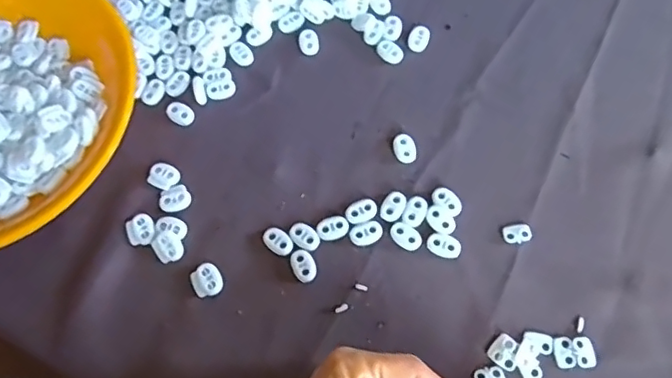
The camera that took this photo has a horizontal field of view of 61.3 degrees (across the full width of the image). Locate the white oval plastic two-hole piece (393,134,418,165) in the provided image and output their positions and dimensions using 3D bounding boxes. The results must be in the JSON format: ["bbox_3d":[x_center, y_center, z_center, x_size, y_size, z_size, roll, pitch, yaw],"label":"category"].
[{"bbox_3d":[0.051,-0.030,0.416,0.016,0.005,0.023,-9,67,-2],"label":"white oval plastic two-hole piece"}]

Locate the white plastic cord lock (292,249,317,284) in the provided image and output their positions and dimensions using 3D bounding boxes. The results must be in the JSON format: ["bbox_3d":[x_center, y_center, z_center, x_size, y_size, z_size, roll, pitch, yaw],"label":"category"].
[{"bbox_3d":[-0.022,0.053,0.390,0.015,0.004,0.023,-28,69,-9],"label":"white plastic cord lock"}]

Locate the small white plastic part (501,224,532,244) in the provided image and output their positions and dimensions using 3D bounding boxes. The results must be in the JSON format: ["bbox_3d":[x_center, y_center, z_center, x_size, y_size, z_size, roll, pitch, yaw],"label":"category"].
[{"bbox_3d":[0.125,0.031,0.389,0.019,0.004,0.013,-9,67,-1],"label":"small white plastic part"}]

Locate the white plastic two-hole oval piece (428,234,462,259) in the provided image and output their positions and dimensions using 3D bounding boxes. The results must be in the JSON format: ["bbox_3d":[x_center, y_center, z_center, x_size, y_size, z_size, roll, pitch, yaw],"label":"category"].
[{"bbox_3d":[0.075,0.039,0.390,0.023,0.004,0.016,14,68,8],"label":"white plastic two-hole oval piece"}]

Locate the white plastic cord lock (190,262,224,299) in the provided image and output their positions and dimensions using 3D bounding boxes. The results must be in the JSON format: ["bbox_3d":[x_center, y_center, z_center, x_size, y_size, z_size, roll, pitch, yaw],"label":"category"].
[{"bbox_3d":[-0.088,0.062,0.384,0.020,0.005,0.022,-34,70,-12],"label":"white plastic cord lock"}]

